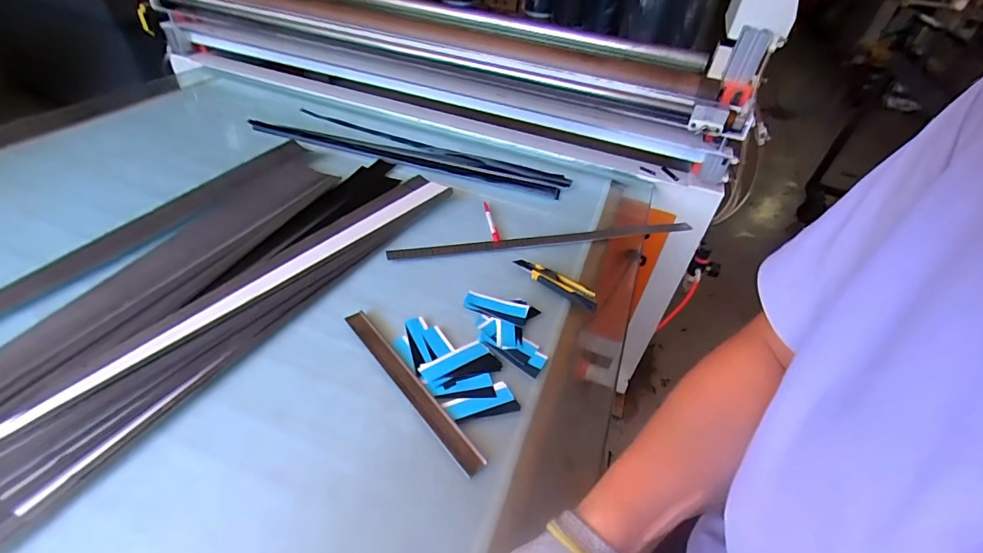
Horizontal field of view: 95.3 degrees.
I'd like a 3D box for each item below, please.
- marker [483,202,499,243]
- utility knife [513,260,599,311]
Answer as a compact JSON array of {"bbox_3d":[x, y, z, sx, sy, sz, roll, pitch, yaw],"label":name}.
[{"bbox_3d":[-0.001,-0.111,0.873,0.012,0.016,0.129,-2,42,-11],"label":"marker"},{"bbox_3d":[0.108,0.007,0.746,0.157,0.030,0.029,30,46,24],"label":"utility knife"}]

